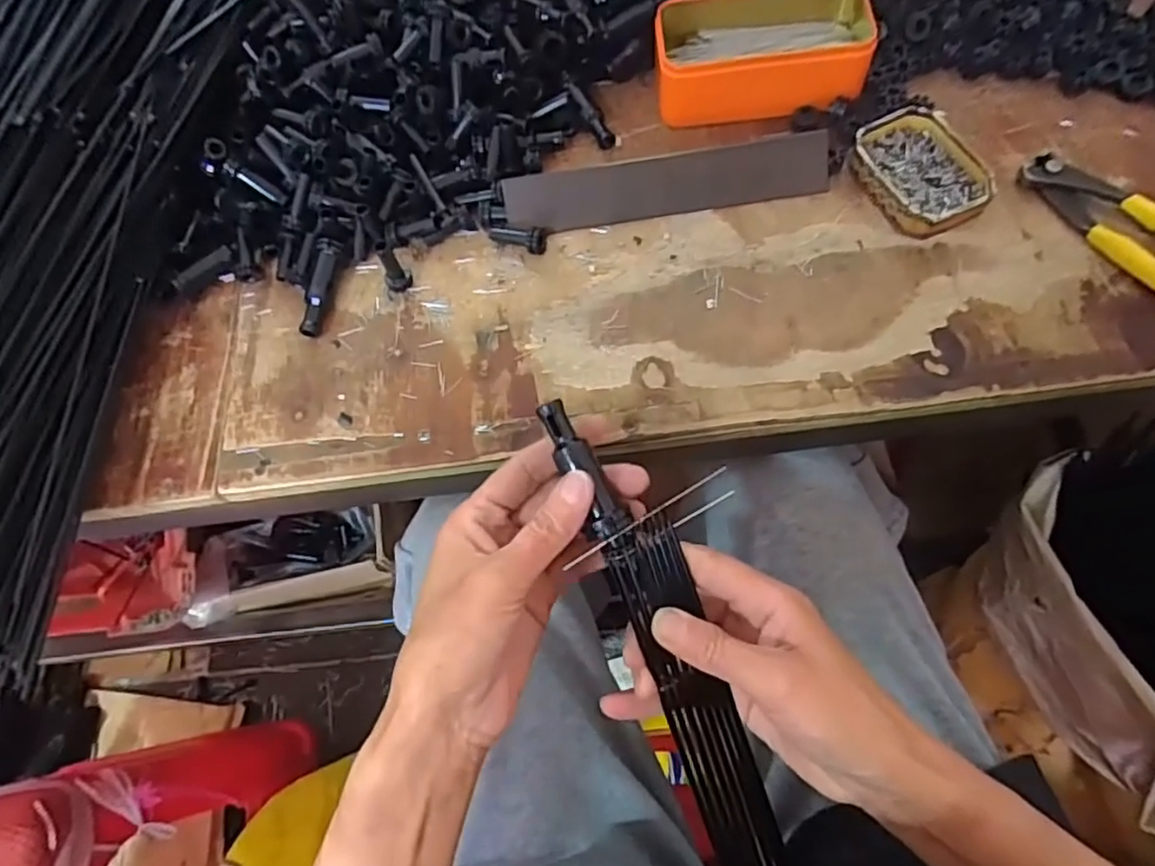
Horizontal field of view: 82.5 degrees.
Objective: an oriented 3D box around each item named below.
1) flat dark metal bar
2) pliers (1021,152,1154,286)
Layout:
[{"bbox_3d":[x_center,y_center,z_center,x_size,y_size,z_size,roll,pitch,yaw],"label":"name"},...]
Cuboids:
[{"bbox_3d":[0.059,-0.167,0.447,0.216,0.038,0.009,-7,23,6],"label":"flat dark metal bar"},{"bbox_3d":[0.343,-0.115,0.396,0.045,0.026,0.160,-31,69,-10],"label":"pliers"}]

